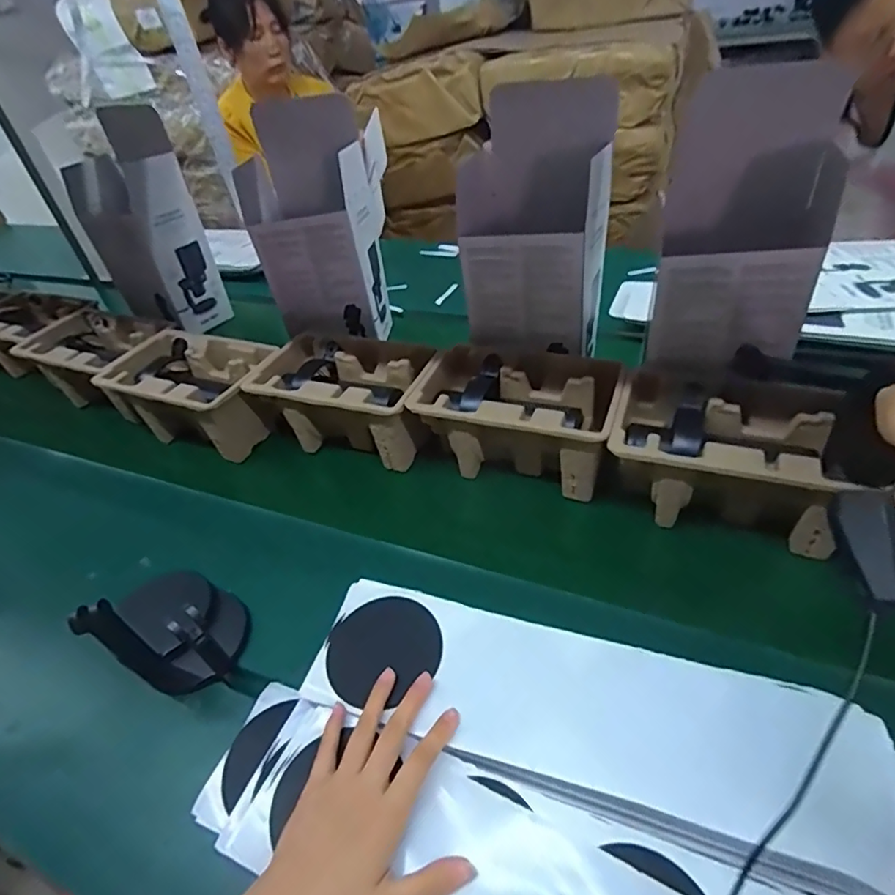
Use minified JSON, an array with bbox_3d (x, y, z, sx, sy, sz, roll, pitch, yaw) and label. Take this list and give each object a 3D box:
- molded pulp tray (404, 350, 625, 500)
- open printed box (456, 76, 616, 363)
[{"bbox_3d":[0.083,-0.035,0.636,0.232,0.103,0.144,12,43,21],"label":"molded pulp tray"},{"bbox_3d":[0.102,-0.268,0.642,0.177,0.261,0.120,1,40,9],"label":"open printed box"}]

